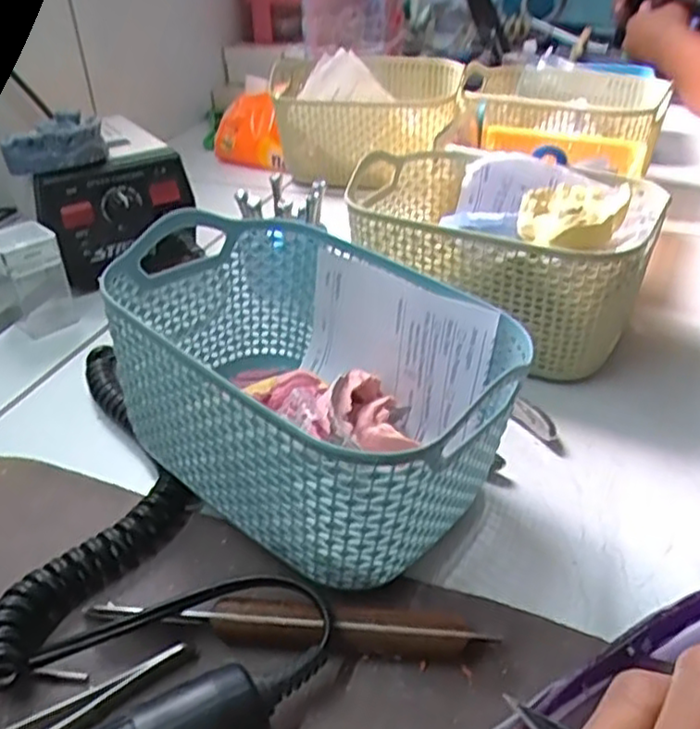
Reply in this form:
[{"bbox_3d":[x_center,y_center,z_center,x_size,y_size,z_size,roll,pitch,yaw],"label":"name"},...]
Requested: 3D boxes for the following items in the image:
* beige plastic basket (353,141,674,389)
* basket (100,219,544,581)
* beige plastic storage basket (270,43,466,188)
[{"bbox_3d":[0.087,-0.063,0.421,0.162,0.095,0.117,16,37,23],"label":"beige plastic basket"},{"bbox_3d":[-0.015,0.014,0.305,0.165,0.091,0.114,25,42,34],"label":"basket"},{"bbox_3d":[0.013,-0.230,0.646,0.169,0.088,0.112,0,34,1],"label":"beige plastic storage basket"}]

